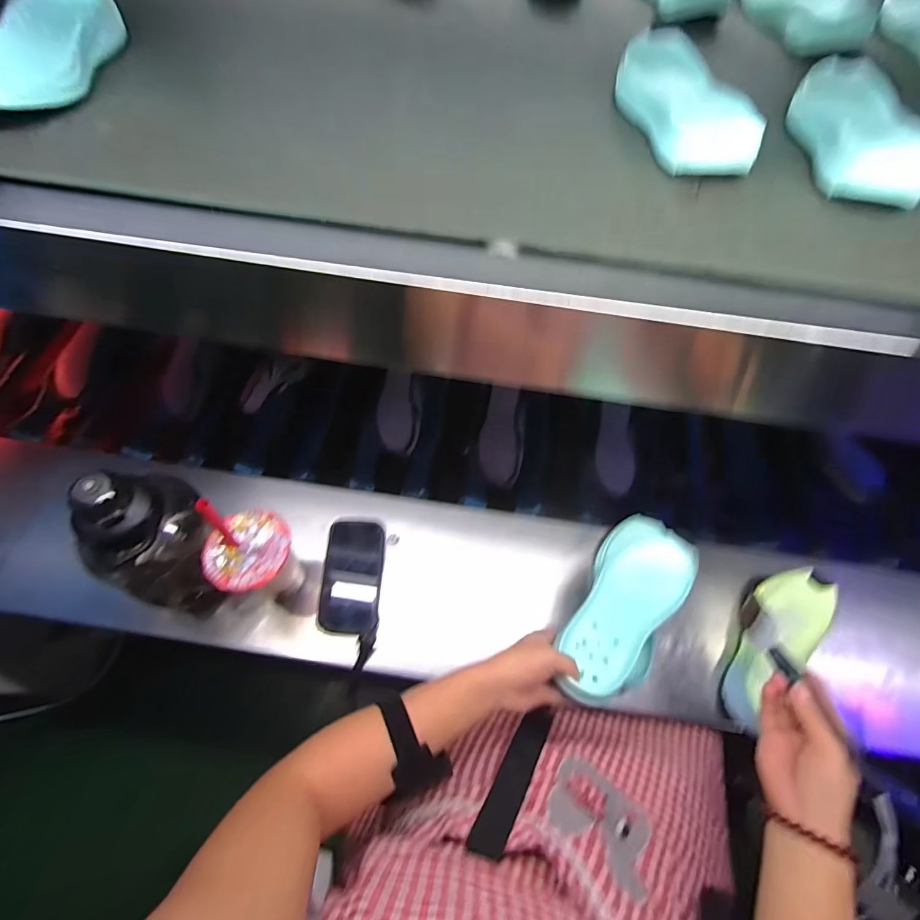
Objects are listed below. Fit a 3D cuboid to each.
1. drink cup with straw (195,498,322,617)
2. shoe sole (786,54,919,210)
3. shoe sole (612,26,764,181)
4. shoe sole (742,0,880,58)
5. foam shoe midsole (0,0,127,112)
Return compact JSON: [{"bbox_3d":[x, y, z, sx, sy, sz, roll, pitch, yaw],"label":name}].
[{"bbox_3d":[-0.237,0.121,0.530,0.085,0.219,0.085,1,61,-2],"label":"drink cup with straw"},{"bbox_3d":[0.369,-0.328,0.417,0.077,0.041,0.239,12,61,4],"label":"shoe sole"},{"bbox_3d":[0.200,-0.345,0.420,0.078,0.040,0.222,-3,61,-5],"label":"shoe sole"},{"bbox_3d":[0.446,-0.588,0.570,0.102,0.039,0.229,-1,61,-4],"label":"shoe sole"},{"bbox_3d":[-0.368,-0.364,0.388,0.067,0.044,0.221,1,61,-3],"label":"foam shoe midsole"}]

